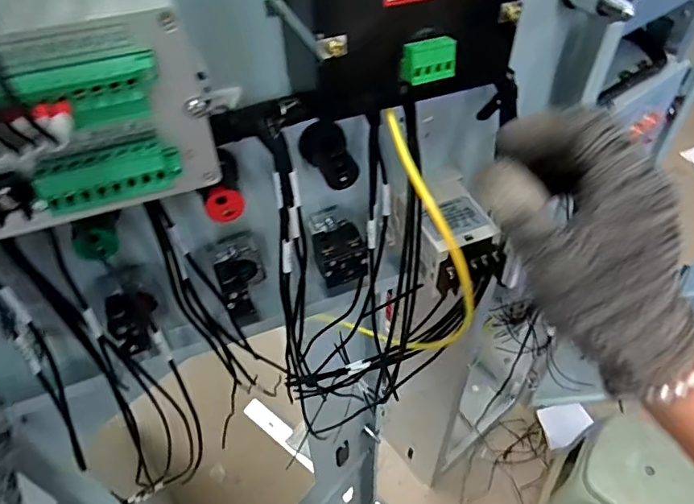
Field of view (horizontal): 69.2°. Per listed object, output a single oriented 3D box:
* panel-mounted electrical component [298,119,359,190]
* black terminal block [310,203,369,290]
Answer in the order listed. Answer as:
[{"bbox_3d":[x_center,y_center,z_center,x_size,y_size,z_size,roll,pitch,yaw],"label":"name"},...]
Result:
[{"bbox_3d":[-0.010,-0.057,0.287,0.025,0.022,0.036,-17,49,-13],"label":"panel-mounted electrical component"},{"bbox_3d":[-0.008,-0.005,0.336,0.031,0.029,0.042,-17,49,-13],"label":"black terminal block"}]

